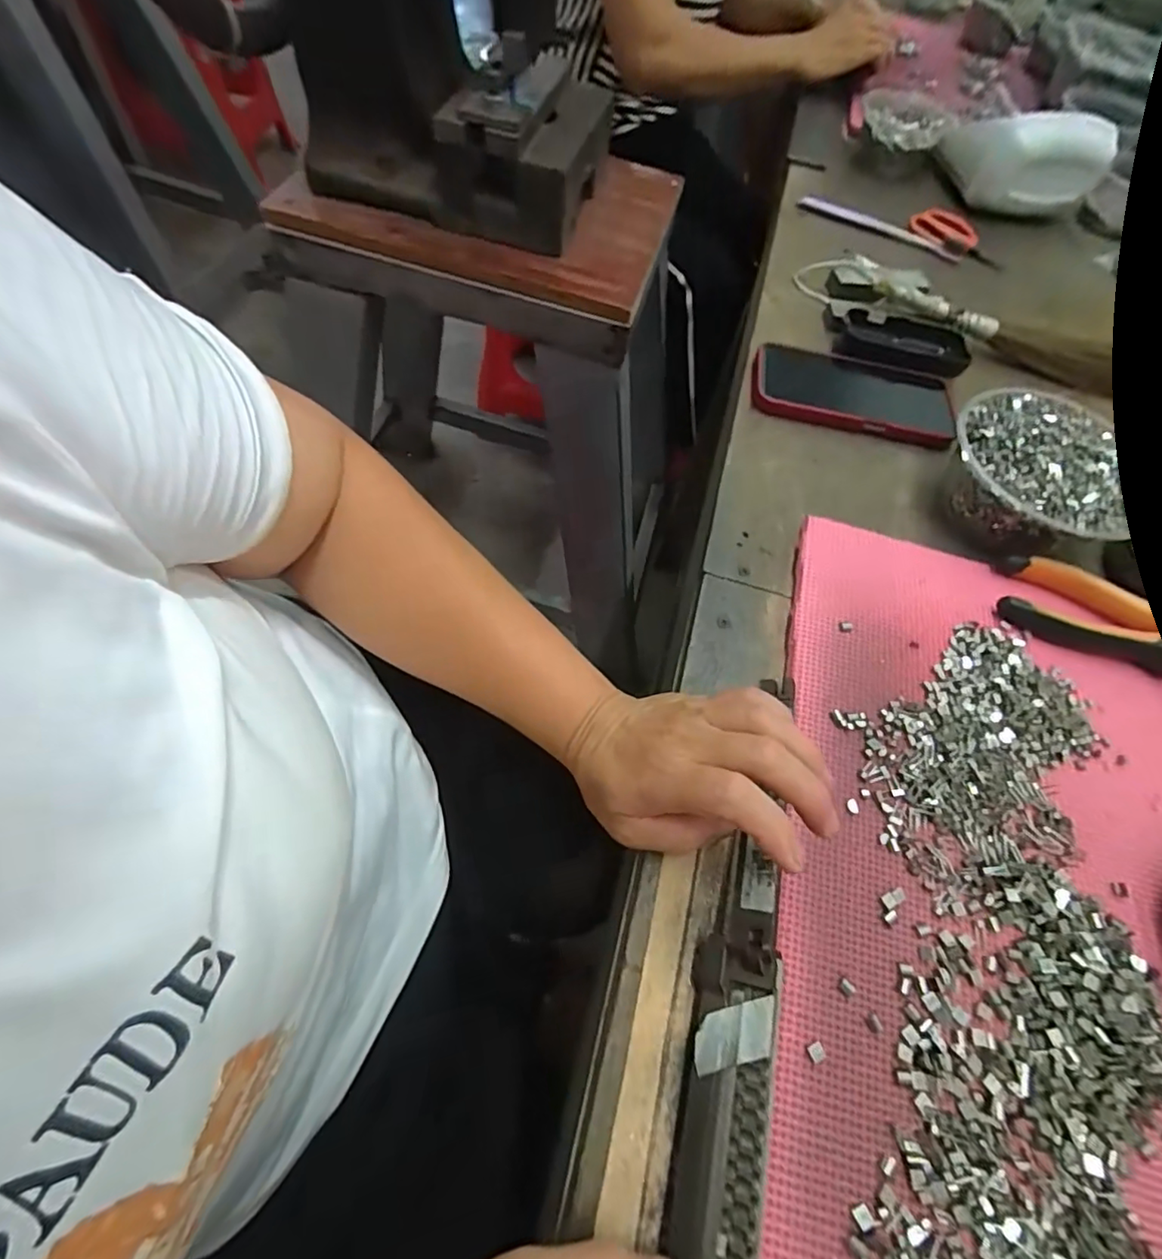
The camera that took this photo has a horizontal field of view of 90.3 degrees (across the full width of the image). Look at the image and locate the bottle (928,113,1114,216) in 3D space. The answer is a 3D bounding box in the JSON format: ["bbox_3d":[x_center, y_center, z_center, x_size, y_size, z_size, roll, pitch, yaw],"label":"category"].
[{"bbox_3d":[0.499,-0.526,0.652,0.172,0.078,0.067,17,62,3],"label":"bottle"}]

